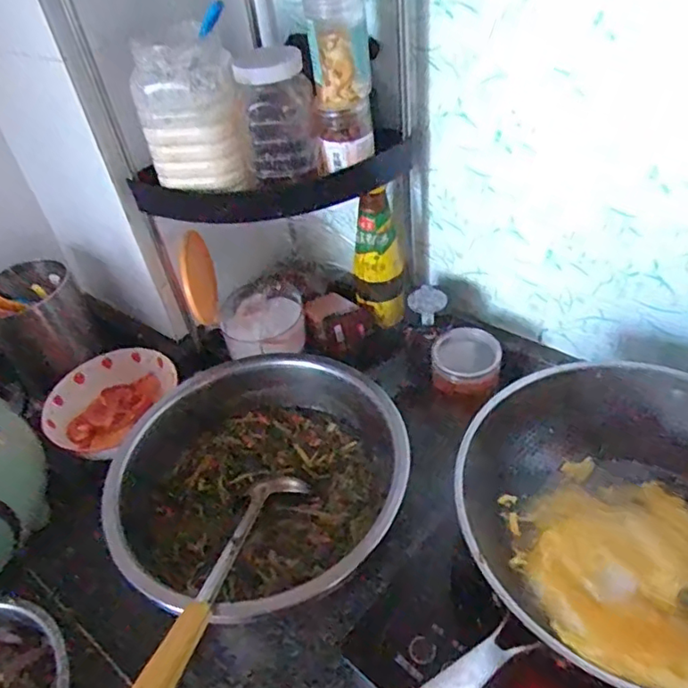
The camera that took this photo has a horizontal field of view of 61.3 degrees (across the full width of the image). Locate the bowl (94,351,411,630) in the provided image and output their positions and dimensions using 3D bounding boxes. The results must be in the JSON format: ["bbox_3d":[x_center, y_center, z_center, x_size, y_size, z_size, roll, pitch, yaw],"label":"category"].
[{"bbox_3d":[-0.080,0.135,0.620,0.298,0.094,0.275,-4,44,4],"label":"bowl"}]

